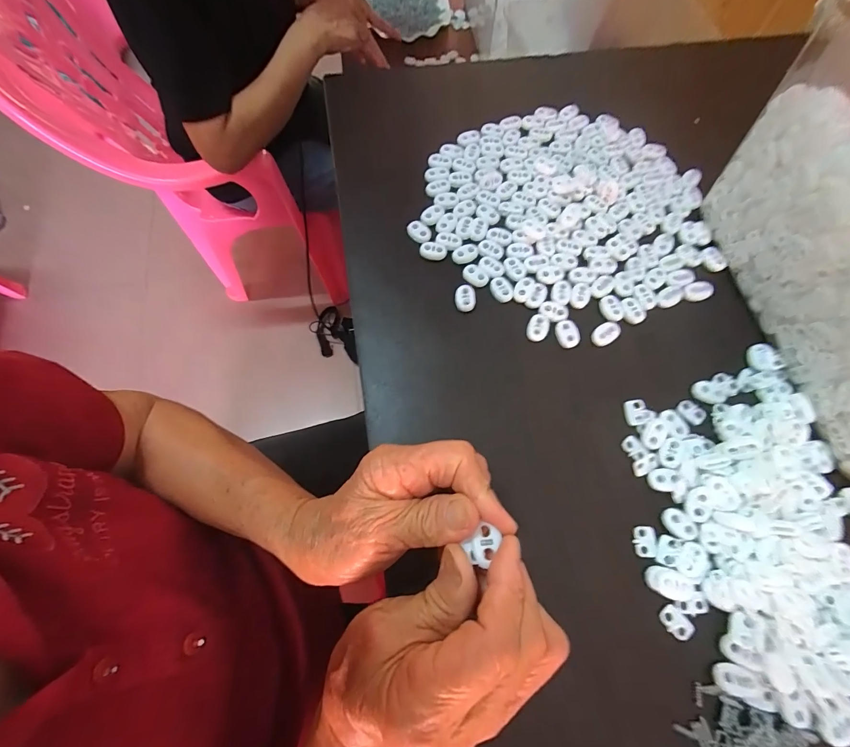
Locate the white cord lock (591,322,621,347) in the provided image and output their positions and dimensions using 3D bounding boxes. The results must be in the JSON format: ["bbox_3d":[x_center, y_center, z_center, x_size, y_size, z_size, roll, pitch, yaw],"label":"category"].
[{"bbox_3d":[0.143,-0.032,0.296,0.026,0.004,0.016,-34,75,-13],"label":"white cord lock"}]

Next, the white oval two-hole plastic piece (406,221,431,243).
[{"bbox_3d":[-0.004,-0.123,0.329,0.018,0.005,0.022,-38,75,-14],"label":"white oval two-hole plastic piece"}]

